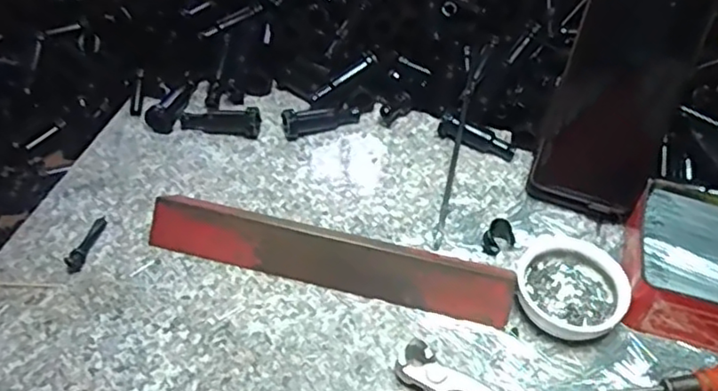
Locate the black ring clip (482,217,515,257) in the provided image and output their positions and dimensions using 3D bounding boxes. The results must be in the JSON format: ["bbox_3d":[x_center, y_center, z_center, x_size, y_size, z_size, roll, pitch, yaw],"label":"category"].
[{"bbox_3d":[0.101,0.031,0.466,0.022,0.024,0.017,13,49,11],"label":"black ring clip"}]

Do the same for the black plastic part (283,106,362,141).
[{"bbox_3d":[-0.033,-0.069,0.556,0.067,0.021,0.019,-18,51,-17],"label":"black plastic part"}]

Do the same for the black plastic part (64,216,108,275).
[{"bbox_3d":[-0.198,0.033,0.470,0.013,0.009,0.052,9,48,8],"label":"black plastic part"}]

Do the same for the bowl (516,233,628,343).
[{"bbox_3d":[0.143,0.060,0.439,0.068,0.022,0.079,9,48,7],"label":"bowl"}]

